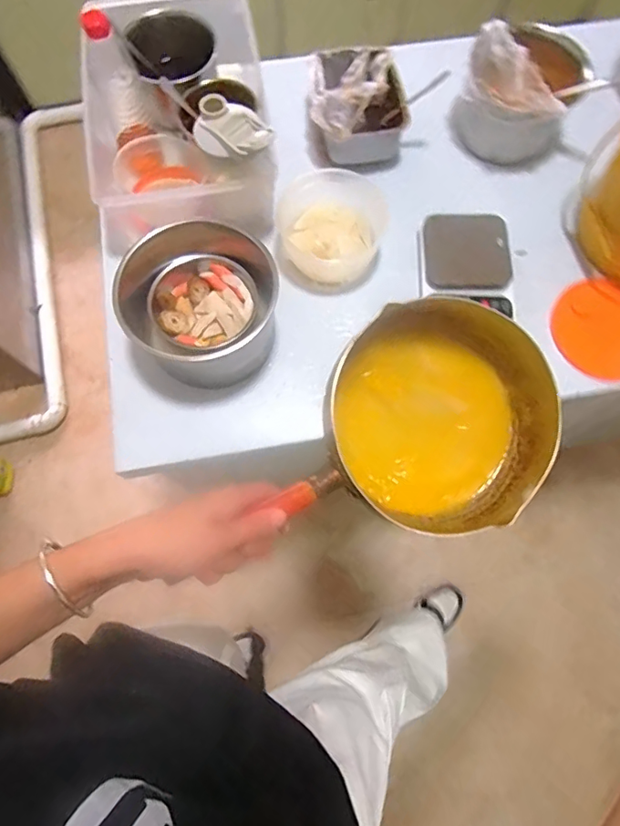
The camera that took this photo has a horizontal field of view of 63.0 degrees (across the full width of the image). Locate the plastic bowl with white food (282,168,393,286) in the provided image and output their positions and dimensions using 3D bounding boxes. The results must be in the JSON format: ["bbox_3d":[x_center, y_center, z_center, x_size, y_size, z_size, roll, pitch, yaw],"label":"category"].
[{"bbox_3d":[0.028,-0.275,0.746,0.155,0.066,0.142,0,73,0],"label":"plastic bowl with white food"}]

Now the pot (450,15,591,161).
[{"bbox_3d":[0.318,-0.482,0.775,0.167,0.137,0.139,19,74,5],"label":"pot"}]

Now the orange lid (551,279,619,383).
[{"bbox_3d":[0.427,-0.122,0.727,0.147,0.019,0.154,0,73,0],"label":"orange lid"}]

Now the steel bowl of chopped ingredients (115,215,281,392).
[{"bbox_3d":[-0.133,-0.144,0.674,0.171,0.127,0.182,0,73,0],"label":"steel bowl of chopped ingredients"}]

